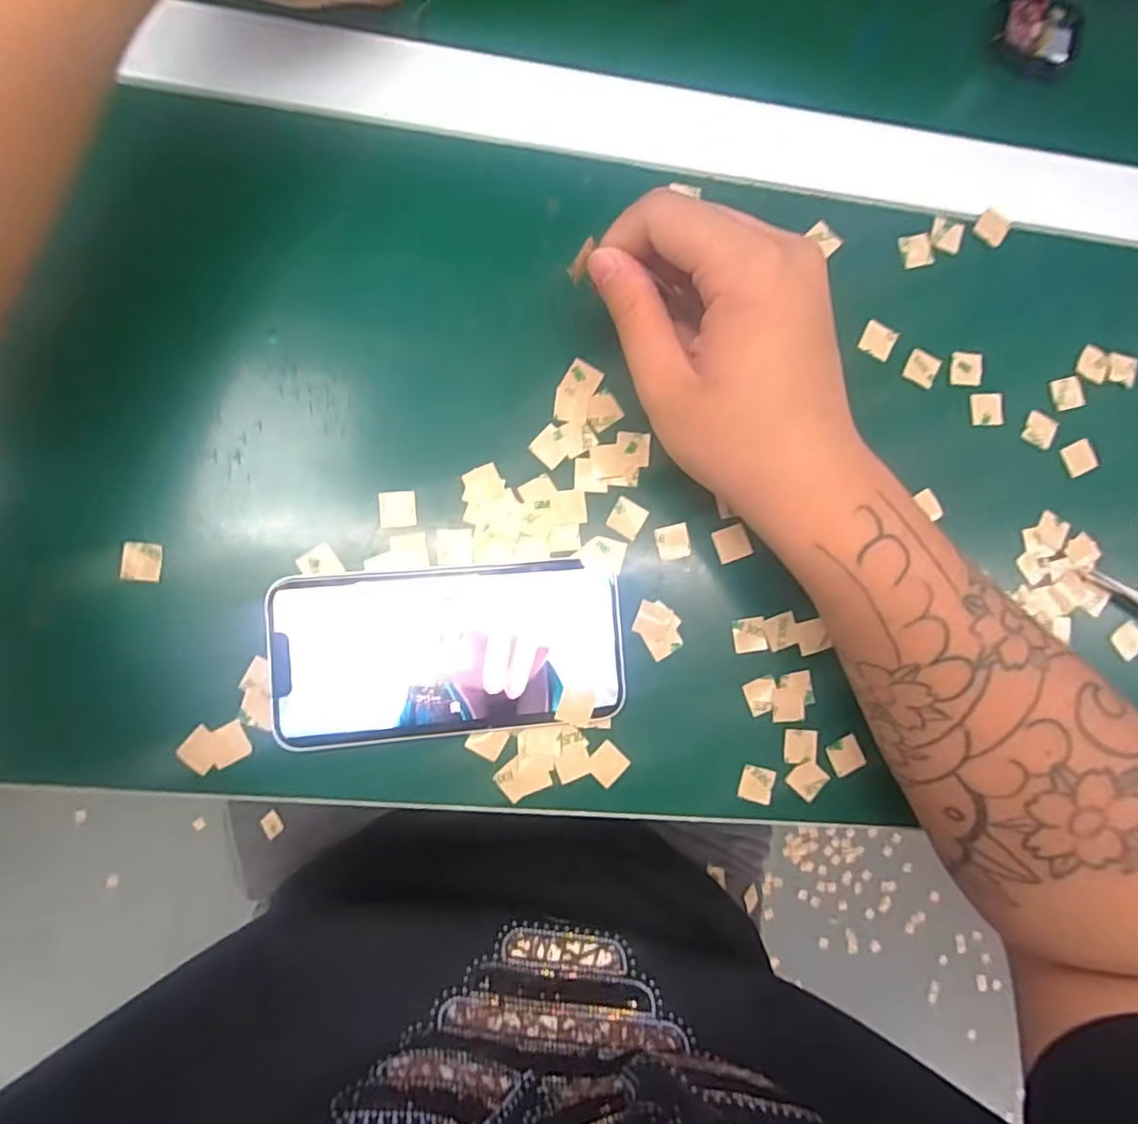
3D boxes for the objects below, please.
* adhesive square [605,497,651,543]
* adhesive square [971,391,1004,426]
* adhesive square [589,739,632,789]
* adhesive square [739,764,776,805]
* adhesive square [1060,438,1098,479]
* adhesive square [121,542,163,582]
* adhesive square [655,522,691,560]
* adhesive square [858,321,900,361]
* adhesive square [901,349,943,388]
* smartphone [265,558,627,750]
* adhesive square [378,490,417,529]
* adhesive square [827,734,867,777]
[{"bbox_3d":[0.026,-0.020,0.277,0.015,0.004,0.016,31,82,-1],"label":"adhesive square"},{"bbox_3d":[0.206,-0.075,0.300,0.016,0.004,0.016,-2,87,-7],"label":"adhesive square"},{"bbox_3d":[0.017,0.089,0.269,0.016,0.004,0.015,45,83,-3],"label":"adhesive square"},{"bbox_3d":[0.086,0.101,0.276,0.015,0.004,0.015,17,85,-6],"label":"adhesive square"},{"bbox_3d":[0.254,-0.051,0.305,0.015,0.004,0.016,-29,91,4],"label":"adhesive square"},{"bbox_3d":[-0.177,0.000,0.253,0.014,0.004,0.016,2,87,-7],"label":"adhesive square"},{"bbox_3d":[0.048,-0.009,0.277,0.015,0.004,0.015,-10,88,-7],"label":"adhesive square"},{"bbox_3d":[0.150,-0.107,0.295,0.015,0.004,0.016,29,84,-4],"label":"adhesive square"},{"bbox_3d":[0.173,-0.094,0.297,0.016,0.004,0.016,28,84,-5],"label":"adhesive square"},{"bbox_3d":[-0.049,0.037,0.261,0.143,0.009,0.069,-4,87,-7],"label":"smartphone"},{"bbox_3d":[-0.074,-0.023,0.264,0.015,0.004,0.015,-3,87,-7],"label":"adhesive square"},{"bbox_3d":[0.129,0.090,0.283,0.016,0.004,0.015,-26,90,-8],"label":"adhesive square"}]

